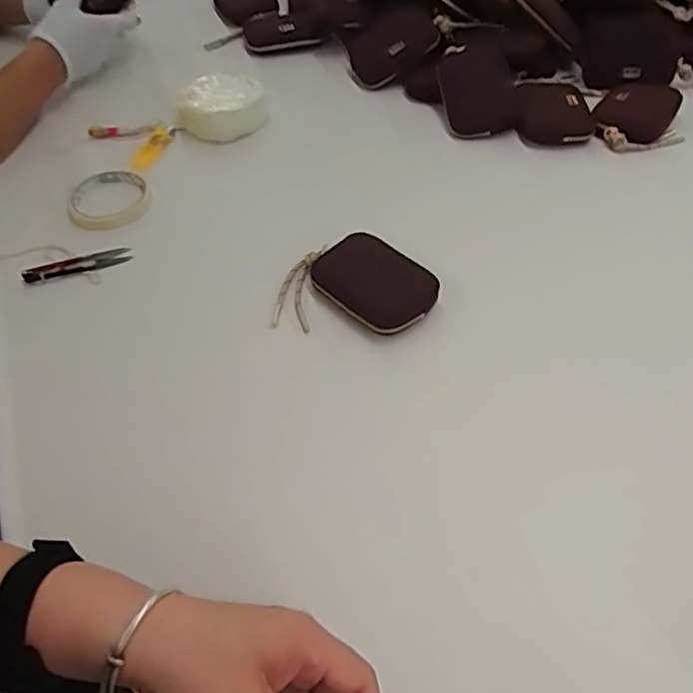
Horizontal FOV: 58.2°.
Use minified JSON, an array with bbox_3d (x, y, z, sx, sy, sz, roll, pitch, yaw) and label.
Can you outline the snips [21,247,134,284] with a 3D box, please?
[{"bbox_3d":[-0.271,-0.084,0.629,0.103,0.012,0.023,-17,53,-12],"label":"snips"}]

